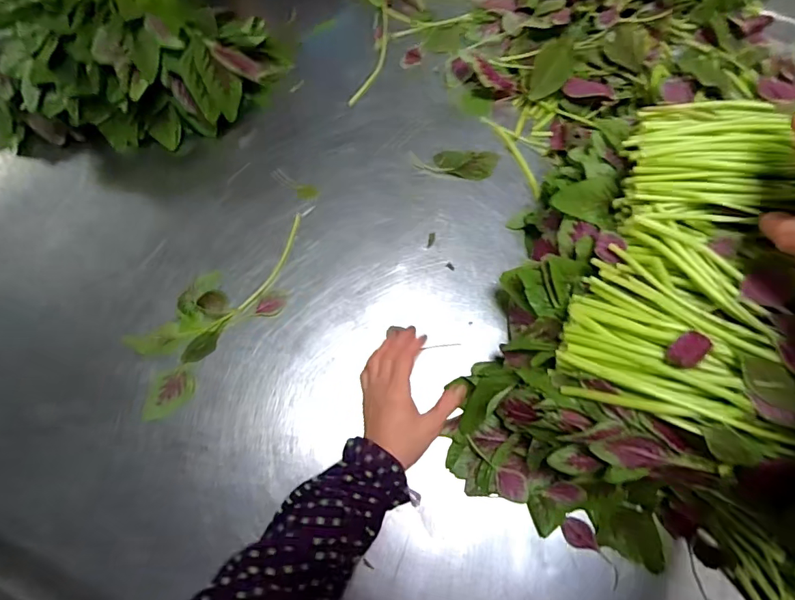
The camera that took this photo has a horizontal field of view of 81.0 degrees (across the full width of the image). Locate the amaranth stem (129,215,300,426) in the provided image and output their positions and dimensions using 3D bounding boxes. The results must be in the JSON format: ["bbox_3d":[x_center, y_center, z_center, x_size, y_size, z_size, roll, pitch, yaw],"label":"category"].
[{"bbox_3d":[-0.205,0.008,0.550,0.094,0.027,0.268,41,77,13],"label":"amaranth stem"}]

